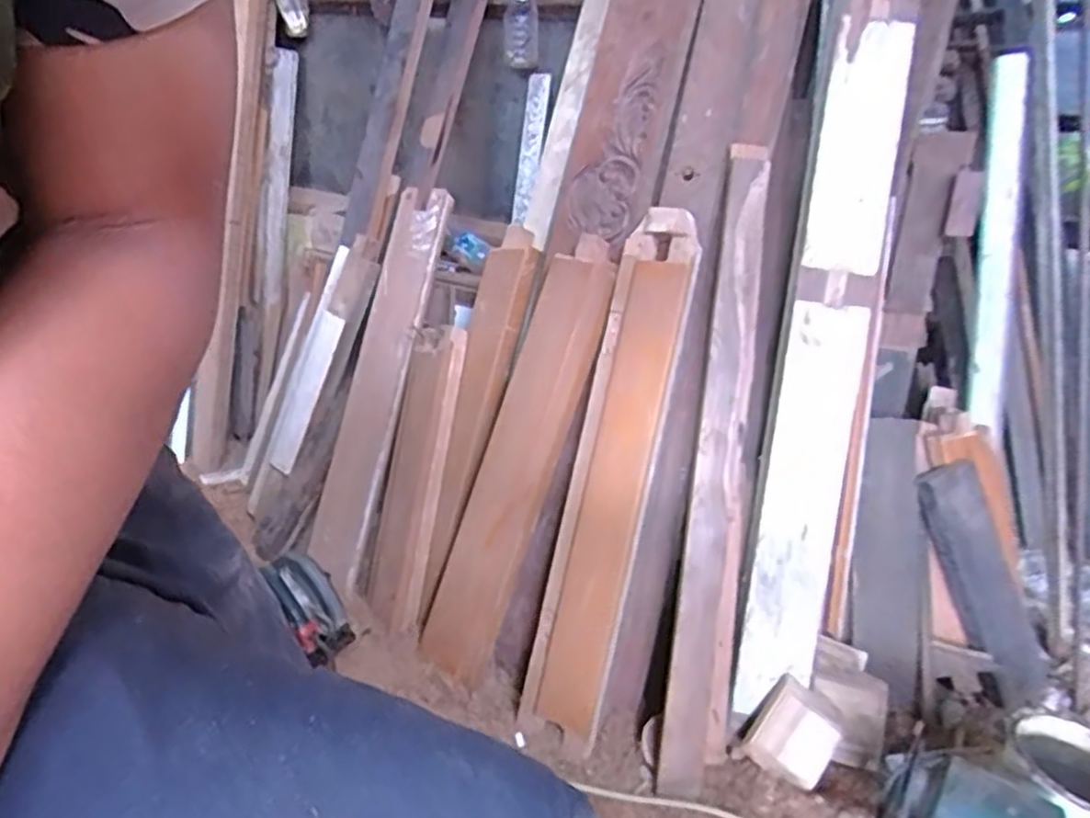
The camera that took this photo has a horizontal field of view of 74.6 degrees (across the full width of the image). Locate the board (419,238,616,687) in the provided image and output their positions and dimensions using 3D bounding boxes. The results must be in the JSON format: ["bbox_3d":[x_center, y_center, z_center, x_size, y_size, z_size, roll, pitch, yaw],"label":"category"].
[{"bbox_3d":[-0.063,0.105,1.380,0.167,0.860,0.033,24,8,41],"label":"board"}]

